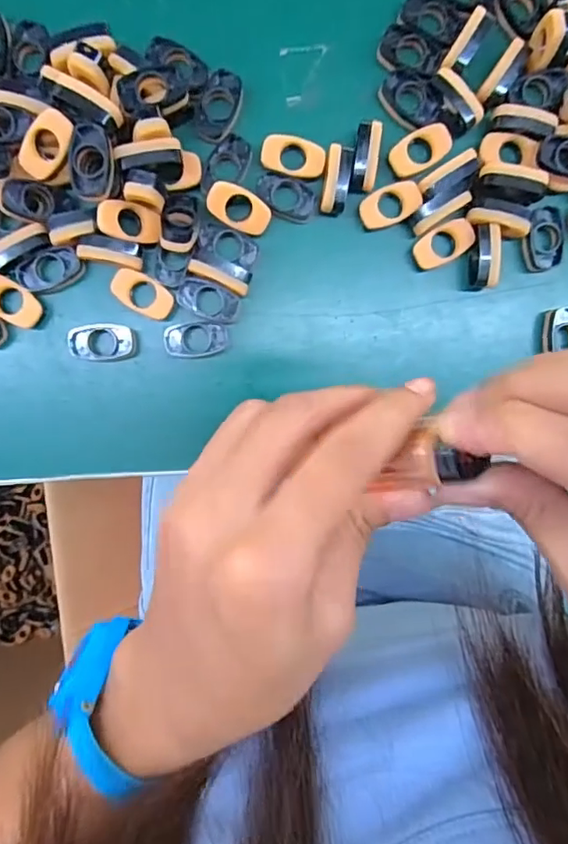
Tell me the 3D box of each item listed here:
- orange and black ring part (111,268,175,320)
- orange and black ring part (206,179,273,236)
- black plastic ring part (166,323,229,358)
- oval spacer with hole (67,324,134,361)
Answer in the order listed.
[{"bbox_3d":[-0.073,-0.066,0.293,0.032,0.005,0.019,28,93,-4],"label":"orange and black ring part"},{"bbox_3d":[-0.023,-0.108,0.287,0.032,0.013,0.019,24,97,-7],"label":"orange and black ring part"},{"bbox_3d":[-0.046,-0.044,0.301,0.032,0.008,0.019,-1,95,-2],"label":"black plastic ring part"},{"bbox_3d":[-0.096,-0.042,0.298,0.033,0.006,0.019,1,95,-2],"label":"oval spacer with hole"}]

